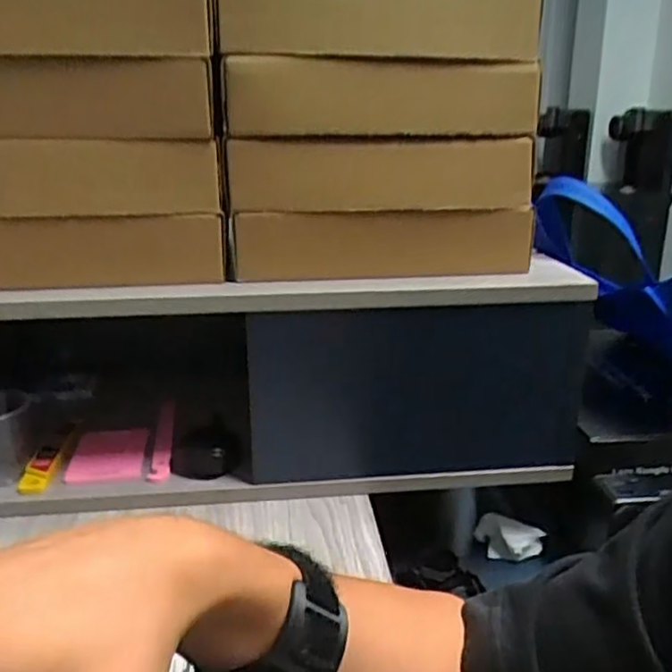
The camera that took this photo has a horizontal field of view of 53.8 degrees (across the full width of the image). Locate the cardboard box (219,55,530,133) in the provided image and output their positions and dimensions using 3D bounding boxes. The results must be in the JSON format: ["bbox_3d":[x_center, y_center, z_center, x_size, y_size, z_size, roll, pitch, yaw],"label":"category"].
[{"bbox_3d":[0.042,-0.204,0.565,0.265,0.058,0.078,-4,19,-13],"label":"cardboard box"}]

